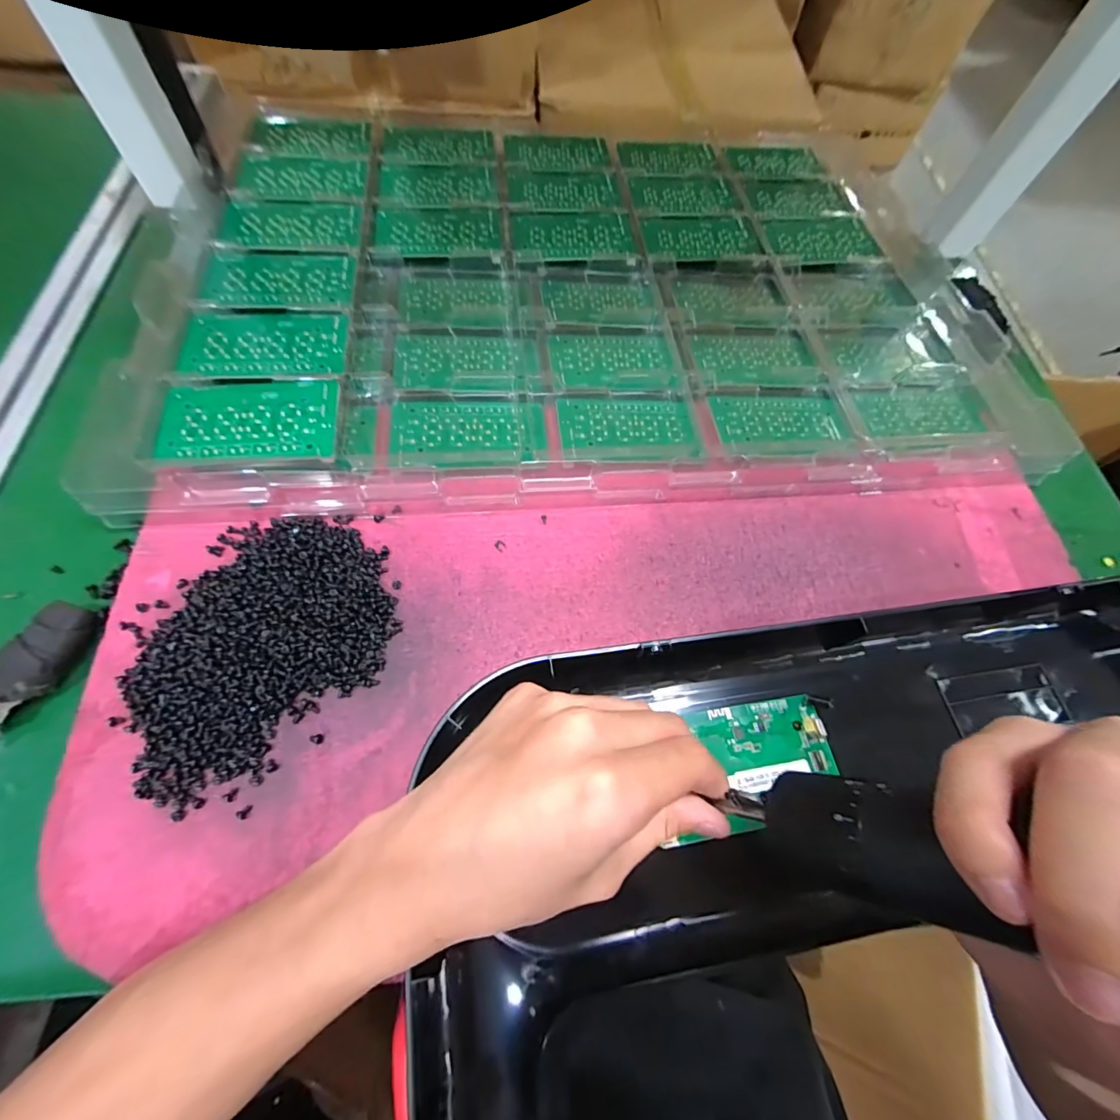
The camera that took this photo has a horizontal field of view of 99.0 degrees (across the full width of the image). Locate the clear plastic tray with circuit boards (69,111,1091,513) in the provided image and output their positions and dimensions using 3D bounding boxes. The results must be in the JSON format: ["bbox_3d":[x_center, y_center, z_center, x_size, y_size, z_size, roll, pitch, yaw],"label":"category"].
[{"bbox_3d":[0.025,-0.247,0.419,0.672,0.056,0.443,-3,66,-8],"label":"clear plastic tray with circuit boards"}]

